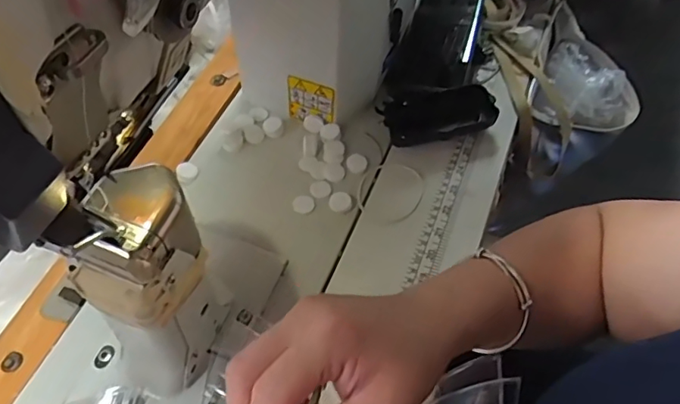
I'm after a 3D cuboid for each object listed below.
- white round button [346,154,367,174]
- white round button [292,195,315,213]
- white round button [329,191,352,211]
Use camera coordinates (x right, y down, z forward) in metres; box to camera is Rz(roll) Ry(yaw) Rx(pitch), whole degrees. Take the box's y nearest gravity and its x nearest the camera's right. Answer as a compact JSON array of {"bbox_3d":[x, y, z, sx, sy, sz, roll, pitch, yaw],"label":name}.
[{"bbox_3d":[0.017,-0.038,0.546,0.020,0.010,0.020,-3,53,4],"label":"white round button"},{"bbox_3d":[-0.035,0.002,0.520,0.021,0.006,0.018,-14,53,-5],"label":"white round button"},{"bbox_3d":[0.000,0.000,0.521,0.021,0.009,0.020,-3,53,4],"label":"white round button"}]

